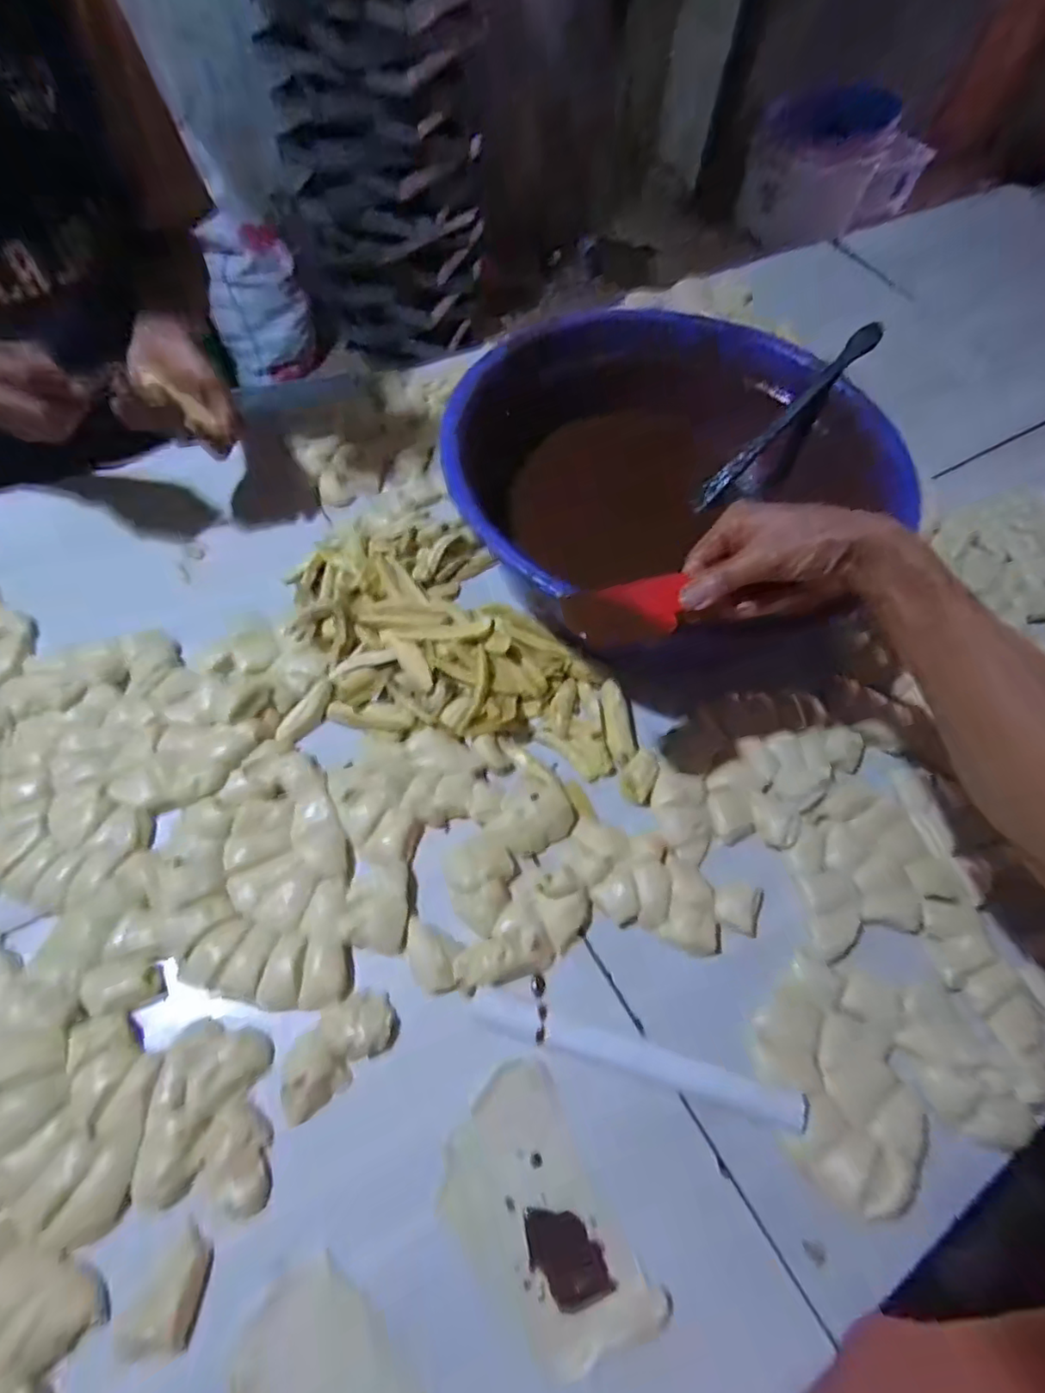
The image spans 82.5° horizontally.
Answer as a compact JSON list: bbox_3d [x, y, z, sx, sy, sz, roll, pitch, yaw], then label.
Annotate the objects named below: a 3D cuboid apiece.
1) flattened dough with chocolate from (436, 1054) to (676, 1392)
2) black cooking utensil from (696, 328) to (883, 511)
[{"bbox_3d":[0.011,0.327,0.375,0.090,0.006,0.153,-28,65,-19],"label":"flattened dough with chocolate"},{"bbox_3d":[0.269,-0.282,0.617,0.229,0.023,0.027,-44,66,15],"label":"black cooking utensil"}]

